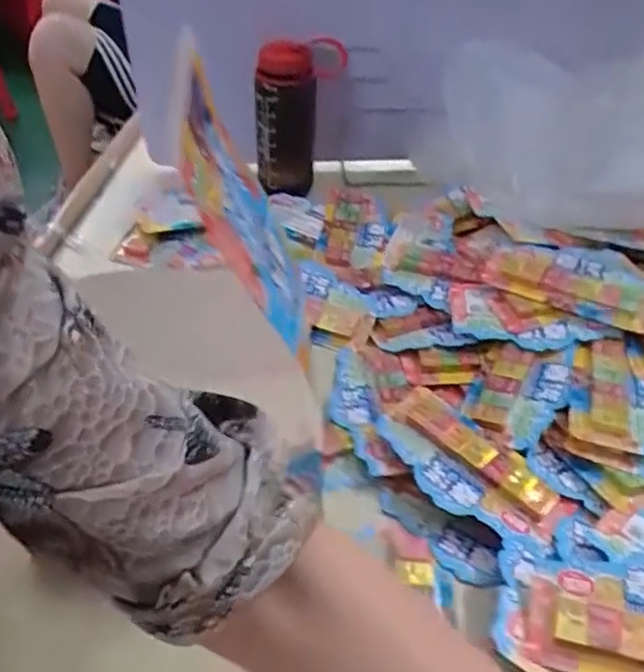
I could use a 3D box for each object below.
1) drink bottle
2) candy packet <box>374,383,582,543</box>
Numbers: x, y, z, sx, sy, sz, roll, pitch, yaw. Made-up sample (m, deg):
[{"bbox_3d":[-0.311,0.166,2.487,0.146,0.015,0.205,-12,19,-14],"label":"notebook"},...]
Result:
[{"bbox_3d":[-0.025,-0.240,0.719,0.097,0.163,0.065,-3,43,-3],"label":"drink bottle"},{"bbox_3d":[0.104,0.091,0.470,0.071,0.015,0.147,-30,51,-29],"label":"candy packet"}]

